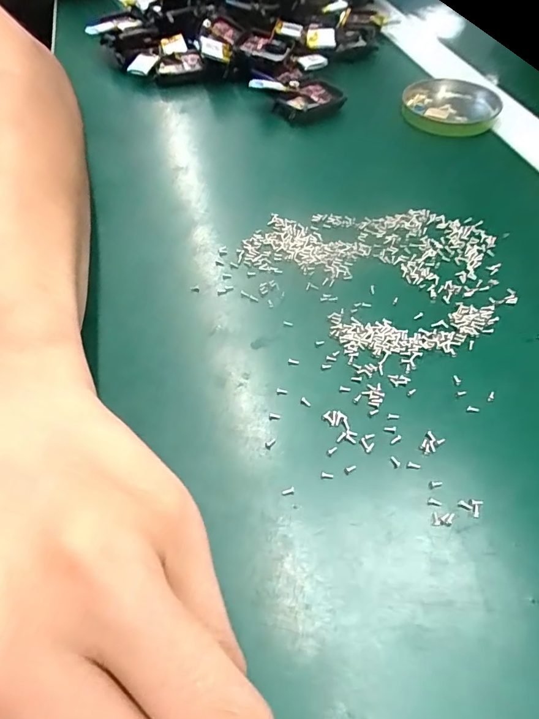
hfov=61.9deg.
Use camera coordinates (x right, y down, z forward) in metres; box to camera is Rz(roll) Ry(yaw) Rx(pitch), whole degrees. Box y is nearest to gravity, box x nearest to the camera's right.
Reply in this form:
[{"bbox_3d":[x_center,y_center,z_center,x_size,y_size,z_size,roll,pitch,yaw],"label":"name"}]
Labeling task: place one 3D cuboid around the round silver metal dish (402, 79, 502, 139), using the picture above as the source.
[{"bbox_3d":[0.126,-0.176,0.315,0.063,0.011,0.066,9,54,8],"label":"round silver metal dish"}]

